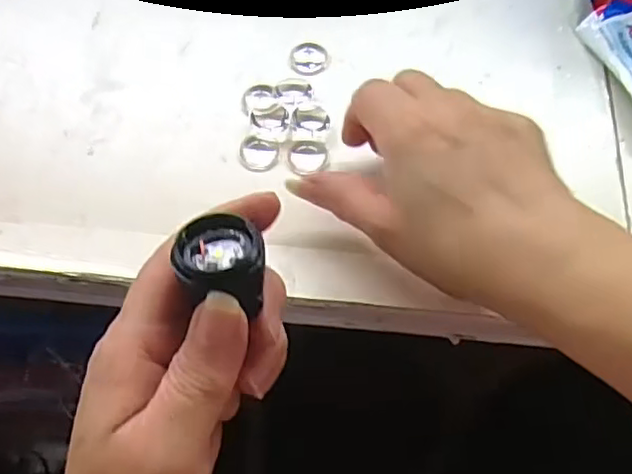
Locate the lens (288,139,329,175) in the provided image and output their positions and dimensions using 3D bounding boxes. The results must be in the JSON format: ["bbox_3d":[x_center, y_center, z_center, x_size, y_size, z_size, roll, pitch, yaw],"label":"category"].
[{"bbox_3d":[-0.004,-0.043,0.335,0.020,0.004,0.017,-1,61,0],"label":"lens"}]

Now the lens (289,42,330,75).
[{"bbox_3d":[-0.004,-0.102,0.364,0.021,0.007,0.020,0,61,1],"label":"lens"}]

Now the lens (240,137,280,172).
[{"bbox_3d":[-0.030,-0.044,0.334,0.021,0.004,0.019,7,62,5],"label":"lens"}]

